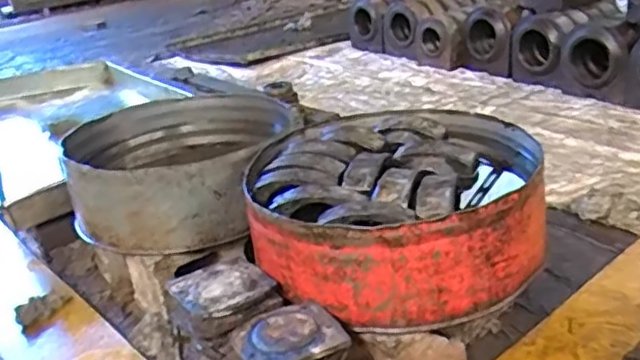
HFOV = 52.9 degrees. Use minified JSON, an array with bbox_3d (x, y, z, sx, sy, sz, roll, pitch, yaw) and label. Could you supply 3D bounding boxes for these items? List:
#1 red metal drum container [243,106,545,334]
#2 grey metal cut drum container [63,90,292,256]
[{"bbox_3d":[0.143,0.043,1.265,0.535,0.189,0.544,-3,24,10],"label":"red metal drum container"},{"bbox_3d":[-0.330,-0.046,1.576,0.510,0.197,0.526,-12,24,-10],"label":"grey metal cut drum container"}]

